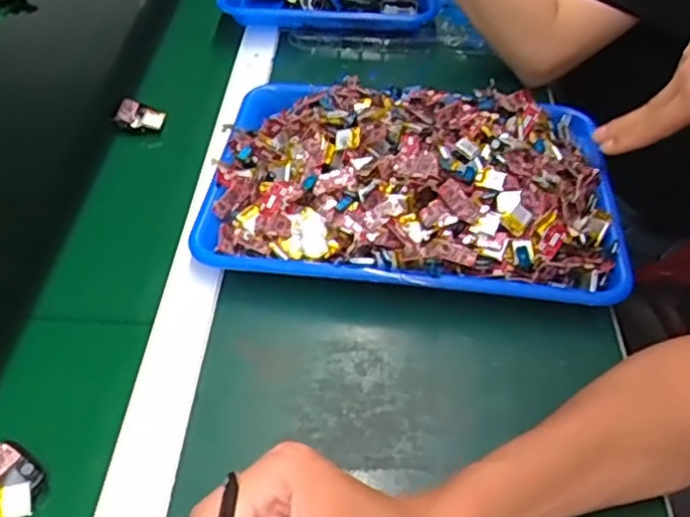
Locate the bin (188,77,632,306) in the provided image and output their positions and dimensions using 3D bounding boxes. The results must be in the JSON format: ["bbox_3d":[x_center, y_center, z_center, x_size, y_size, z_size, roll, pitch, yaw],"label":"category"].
[{"bbox_3d":[0.057,-0.070,0.579,0.331,0.072,0.234,6,45,5],"label":"bin"}]

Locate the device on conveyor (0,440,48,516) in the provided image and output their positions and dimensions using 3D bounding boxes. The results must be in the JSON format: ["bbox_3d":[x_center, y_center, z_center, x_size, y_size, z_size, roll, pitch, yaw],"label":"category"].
[{"bbox_3d":[-0.201,0.133,0.411,0.048,0.011,0.038,29,51,26],"label":"device on conveyor"}]

